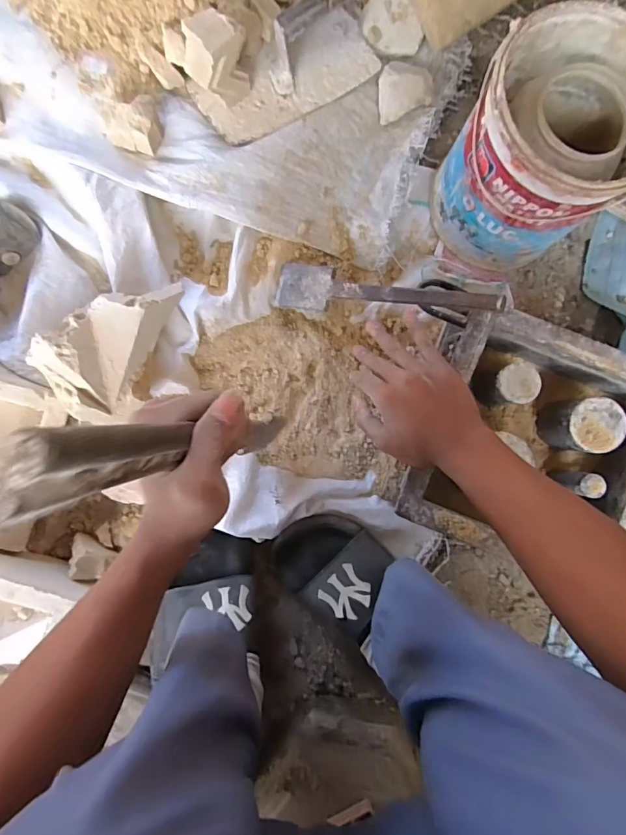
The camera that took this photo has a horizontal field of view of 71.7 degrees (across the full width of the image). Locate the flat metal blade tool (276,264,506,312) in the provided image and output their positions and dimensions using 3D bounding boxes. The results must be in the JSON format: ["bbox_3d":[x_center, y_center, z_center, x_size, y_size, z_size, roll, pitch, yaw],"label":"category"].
[{"bbox_3d":[0.073,-0.146,0.501,0.277,0.012,0.054,13,90,31],"label":"flat metal blade tool"}]

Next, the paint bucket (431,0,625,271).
[{"bbox_3d":[0.249,-0.289,0.481,0.184,0.184,0.177,0,88,-2],"label":"paint bucket"}]

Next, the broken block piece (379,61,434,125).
[{"bbox_3d":[0.118,-0.428,0.557,0.067,0.034,0.056,-15,89,-3],"label":"broken block piece"}]

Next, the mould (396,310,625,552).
[{"bbox_3d":[0.245,0.031,0.499,0.239,0.112,0.239,21,87,-2],"label":"mould"}]

